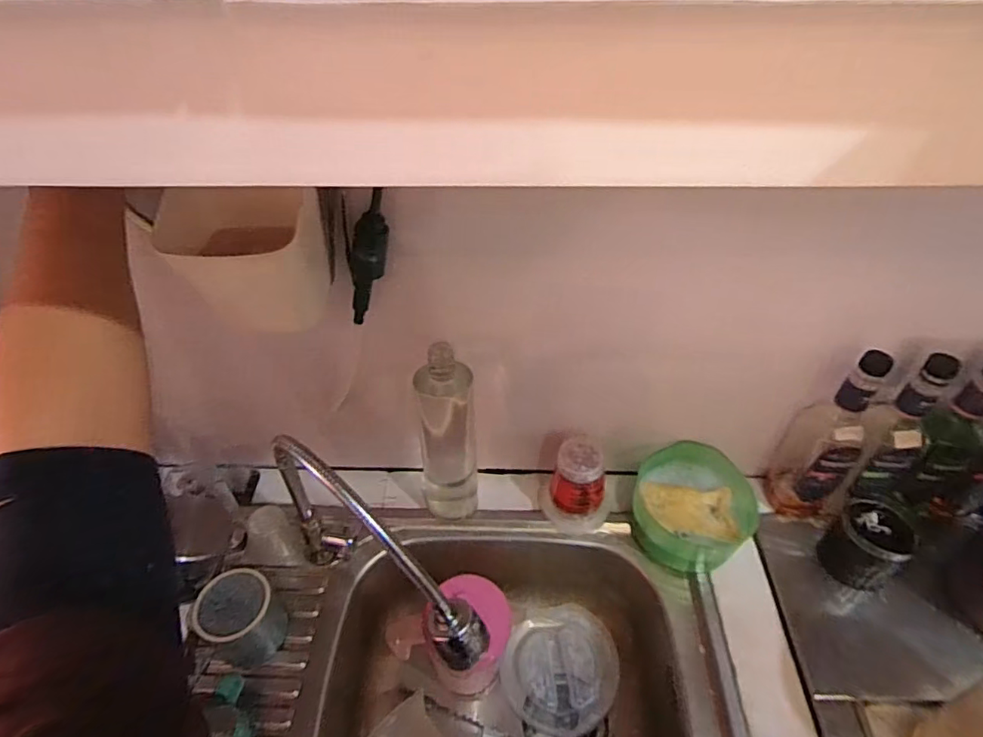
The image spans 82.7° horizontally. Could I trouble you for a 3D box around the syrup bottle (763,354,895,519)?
[{"bbox_3d":[0.423,0.090,0.708,0.086,0.272,0.072,34,54,31],"label":"syrup bottle"}]

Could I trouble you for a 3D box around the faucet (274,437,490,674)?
[{"bbox_3d":[-0.124,0.208,0.604,0.279,0.262,0.044,28,51,27],"label":"faucet"}]

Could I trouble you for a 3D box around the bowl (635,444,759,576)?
[{"bbox_3d":[0.271,0.184,0.752,0.147,0.057,0.160,-1,44,1],"label":"bowl"}]

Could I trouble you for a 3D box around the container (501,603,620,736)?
[{"bbox_3d":[0.097,0.418,0.790,0.154,0.054,0.157,9,45,10],"label":"container"}]

